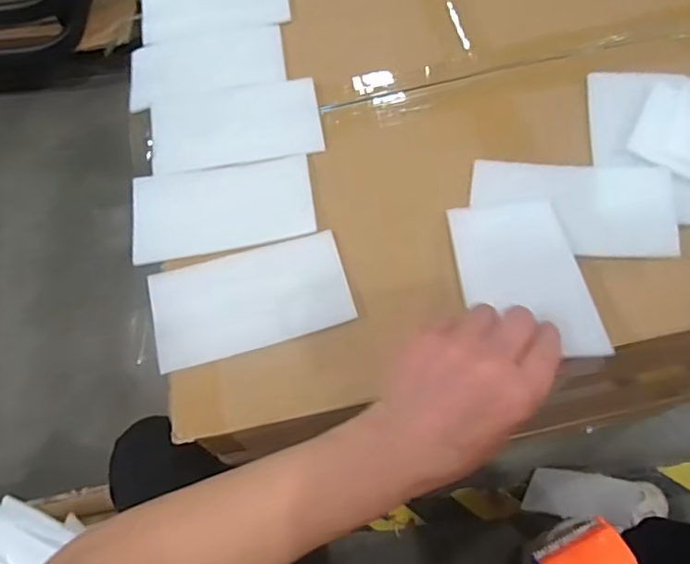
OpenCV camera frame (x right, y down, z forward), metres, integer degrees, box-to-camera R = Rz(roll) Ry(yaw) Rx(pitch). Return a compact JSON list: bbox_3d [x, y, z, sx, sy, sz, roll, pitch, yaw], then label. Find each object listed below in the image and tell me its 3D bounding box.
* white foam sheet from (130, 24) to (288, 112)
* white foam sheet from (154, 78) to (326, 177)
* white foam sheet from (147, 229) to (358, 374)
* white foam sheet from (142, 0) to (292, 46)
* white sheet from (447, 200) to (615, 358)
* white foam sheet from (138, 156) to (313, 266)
[{"bbox_3d":[-0.128,-0.202,0.538,0.141,0.006,0.080,-12,64,-3],"label":"white foam sheet"},{"bbox_3d":[-0.094,-0.136,0.502,0.142,0.005,0.084,-9,64,-1],"label":"white foam sheet"},{"bbox_3d":[-0.069,0.011,0.422,0.139,0.004,0.076,-16,64,-4],"label":"white foam sheet"},{"bbox_3d":[-0.127,-0.272,0.573,0.143,0.006,0.073,-10,64,-1],"label":"white foam sheet"},{"bbox_3d":[0.118,-0.004,0.395,0.075,0.010,0.142,-13,47,12],"label":"white sheet"},{"bbox_3d":[-0.097,-0.061,0.465,0.140,0.008,0.079,-10,64,-2],"label":"white foam sheet"}]

